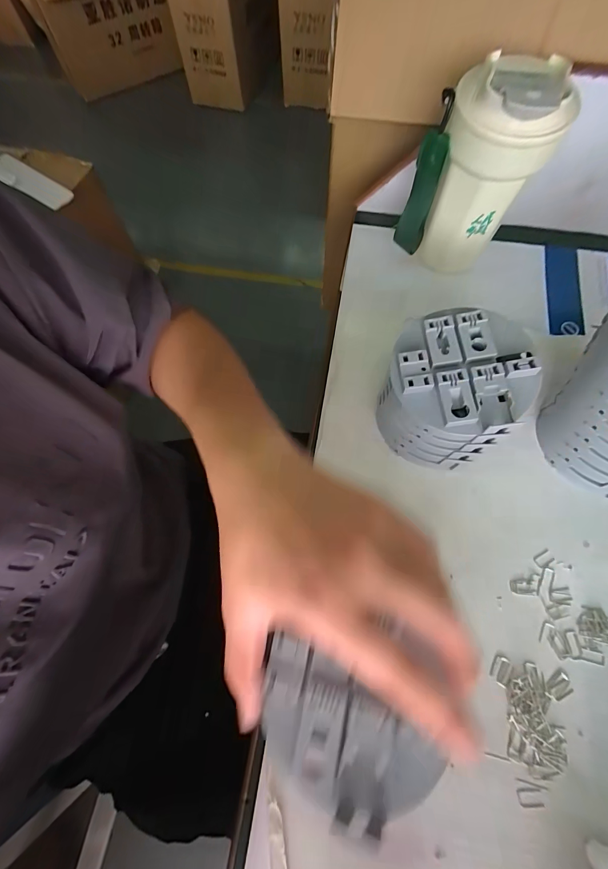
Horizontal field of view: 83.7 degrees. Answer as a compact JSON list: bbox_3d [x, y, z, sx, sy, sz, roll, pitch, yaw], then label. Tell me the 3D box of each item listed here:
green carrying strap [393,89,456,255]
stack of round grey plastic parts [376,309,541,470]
[{"bbox_3d":[0.108,-0.227,0.306,0.025,0.116,0.026,12,69,6],"label":"green carrying strap"},{"bbox_3d":[0.115,-0.034,0.277,0.096,0.085,0.096,27,72,10],"label":"stack of round grey plastic parts"}]

